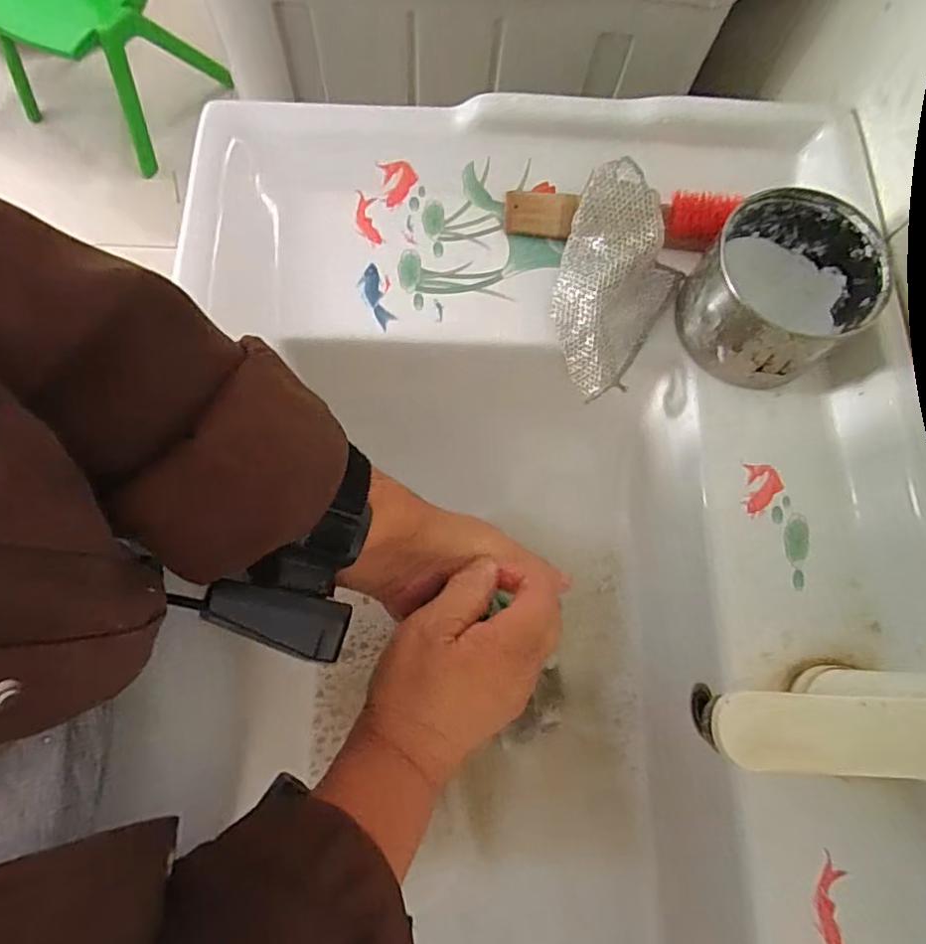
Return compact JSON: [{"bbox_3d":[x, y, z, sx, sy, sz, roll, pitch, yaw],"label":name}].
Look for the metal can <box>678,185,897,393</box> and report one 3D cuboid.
[{"bbox_3d":[0.198,-0.113,0.377,0.099,0.070,0.105,26,73,6],"label":"metal can"}]

